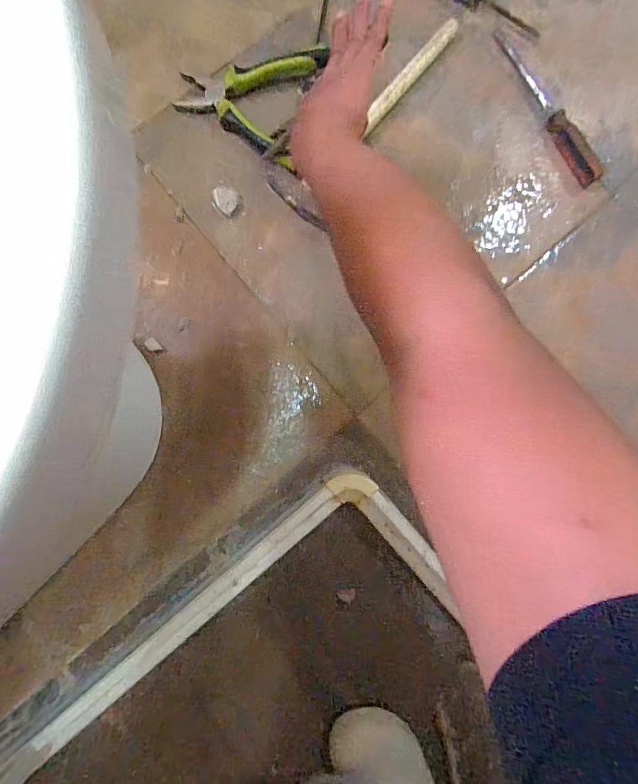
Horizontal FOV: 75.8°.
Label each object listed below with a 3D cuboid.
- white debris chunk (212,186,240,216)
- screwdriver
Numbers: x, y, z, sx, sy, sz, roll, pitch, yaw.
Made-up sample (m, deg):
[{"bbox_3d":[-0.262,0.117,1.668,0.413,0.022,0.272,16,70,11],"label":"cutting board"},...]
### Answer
[{"bbox_3d":[-0.115,-0.238,0.507,0.028,0.009,0.032,-44,91,-5],"label":"white debris chunk"},{"bbox_3d":[0.298,-0.371,0.532,0.029,0.023,0.229,-28,90,-5],"label":"screwdriver"}]

